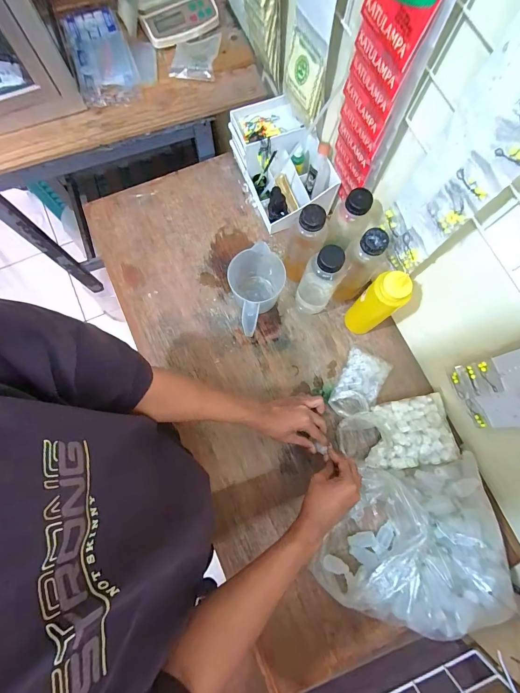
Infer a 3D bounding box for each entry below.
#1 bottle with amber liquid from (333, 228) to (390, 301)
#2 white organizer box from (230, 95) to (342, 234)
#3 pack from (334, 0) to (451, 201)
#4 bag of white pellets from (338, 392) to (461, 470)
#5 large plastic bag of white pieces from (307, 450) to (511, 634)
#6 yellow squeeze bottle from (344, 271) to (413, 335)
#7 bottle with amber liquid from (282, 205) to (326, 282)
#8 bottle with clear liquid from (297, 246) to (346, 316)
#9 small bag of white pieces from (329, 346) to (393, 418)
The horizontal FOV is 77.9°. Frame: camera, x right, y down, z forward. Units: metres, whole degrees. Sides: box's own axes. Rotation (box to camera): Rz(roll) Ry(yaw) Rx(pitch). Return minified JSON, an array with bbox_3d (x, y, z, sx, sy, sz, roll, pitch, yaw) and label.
[{"bbox_3d":[0.169,-0.145,0.581,0.066,0.191,0.063,9,79,2],"label":"bottle with amber liquid"},{"bbox_3d":[0.044,-0.375,0.672,0.144,0.100,0.237,-25,80,-5],"label":"white organizer box"},{"bbox_3d":[0.149,-0.332,0.407,0.033,0.377,0.111,-21,79,-6],"label":"pack"},{"bbox_3d":[0.249,0.161,0.590,0.201,0.043,0.119,-13,78,4],"label":"bag of white pellets"},{"bbox_3d":[0.241,0.331,0.540,0.298,0.067,0.252,-4,79,-1],"label":"large plastic bag of white pieces"},{"bbox_3d":[0.198,-0.068,0.565,0.056,0.193,0.051,0,79,0],"label":"yellow squeeze bottle"},{"bbox_3d":[0.077,-0.175,0.583,0.052,0.190,0.049,0,79,0],"label":"bottle with amber liquid"},{"bbox_3d":[0.101,-0.111,0.574,0.055,0.189,0.052,0,79,0],"label":"bottle with clear liquid"},{"bbox_3d":[0.191,0.074,0.617,0.080,0.033,0.129,27,80,5],"label":"small bag of white pieces"}]

